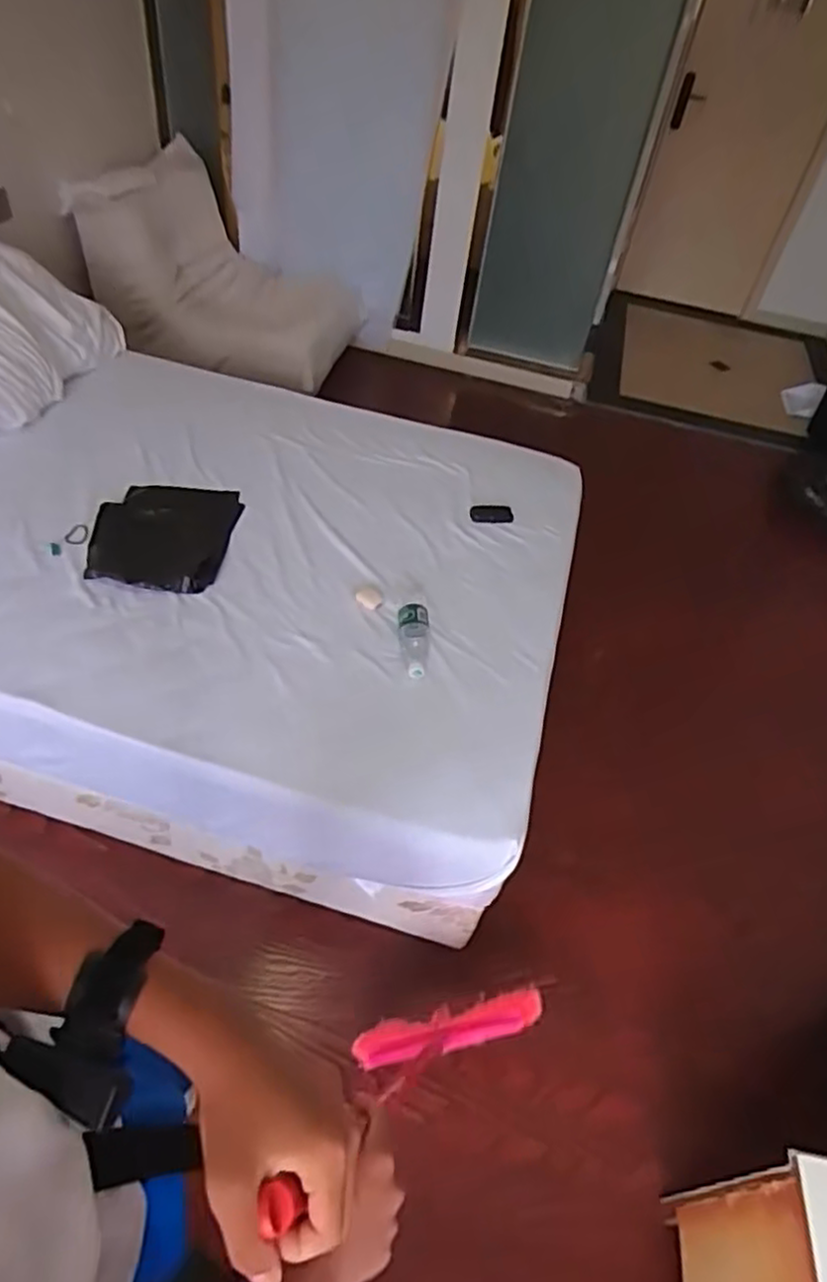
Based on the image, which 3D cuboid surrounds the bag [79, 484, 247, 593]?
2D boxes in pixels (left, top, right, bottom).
[{"bbox_3d":[-0.599,-0.264,1.682,0.317,0.024,0.409,4,46,-1],"label":"bag"}]

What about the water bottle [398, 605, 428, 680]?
[{"bbox_3d":[0.003,0.005,1.421,0.064,0.070,0.162,3,47,-7],"label":"water bottle"}]

